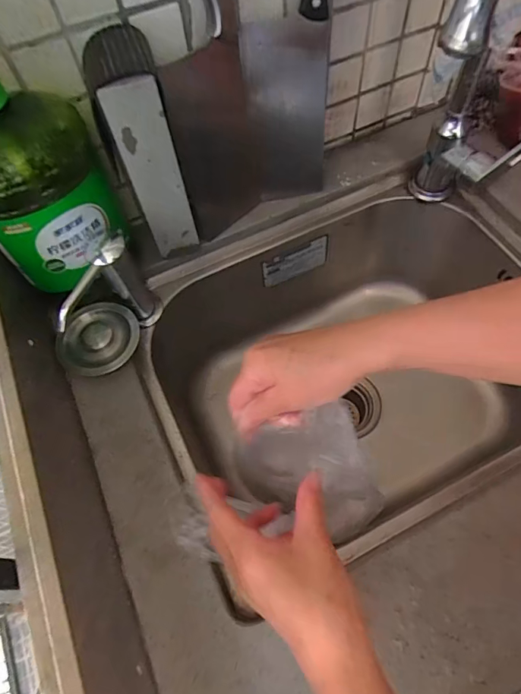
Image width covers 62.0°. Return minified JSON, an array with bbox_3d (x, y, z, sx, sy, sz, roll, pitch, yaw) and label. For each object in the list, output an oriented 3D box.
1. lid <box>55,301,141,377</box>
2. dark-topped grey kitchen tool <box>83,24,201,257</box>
[{"bbox_3d":[-0.163,-0.009,0.439,0.068,0.014,0.080,25,67,-12],"label":"lid"},{"bbox_3d":[-0.106,-0.188,0.420,0.056,0.189,0.078,-12,61,-2],"label":"dark-topped grey kitchen tool"}]

